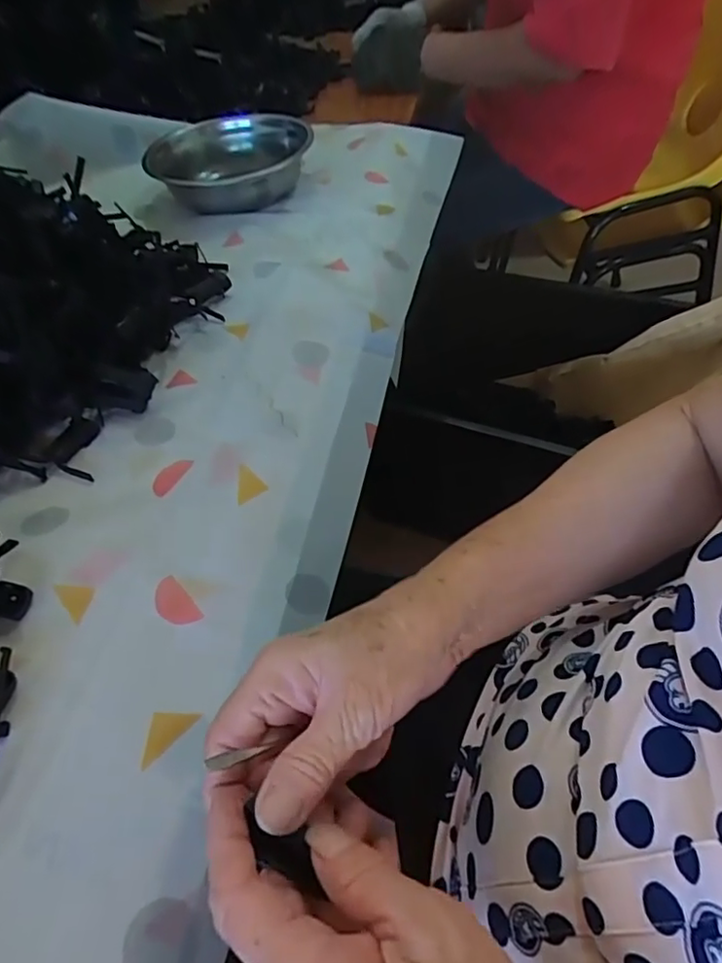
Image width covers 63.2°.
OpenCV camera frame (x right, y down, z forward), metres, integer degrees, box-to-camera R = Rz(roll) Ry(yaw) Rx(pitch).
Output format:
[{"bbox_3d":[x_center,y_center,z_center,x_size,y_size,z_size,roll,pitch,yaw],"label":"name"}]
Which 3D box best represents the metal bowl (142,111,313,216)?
[{"bbox_3d":[-0.162,-0.417,0.768,0.189,0.056,0.204,11,52,16],"label":"metal bowl"}]

